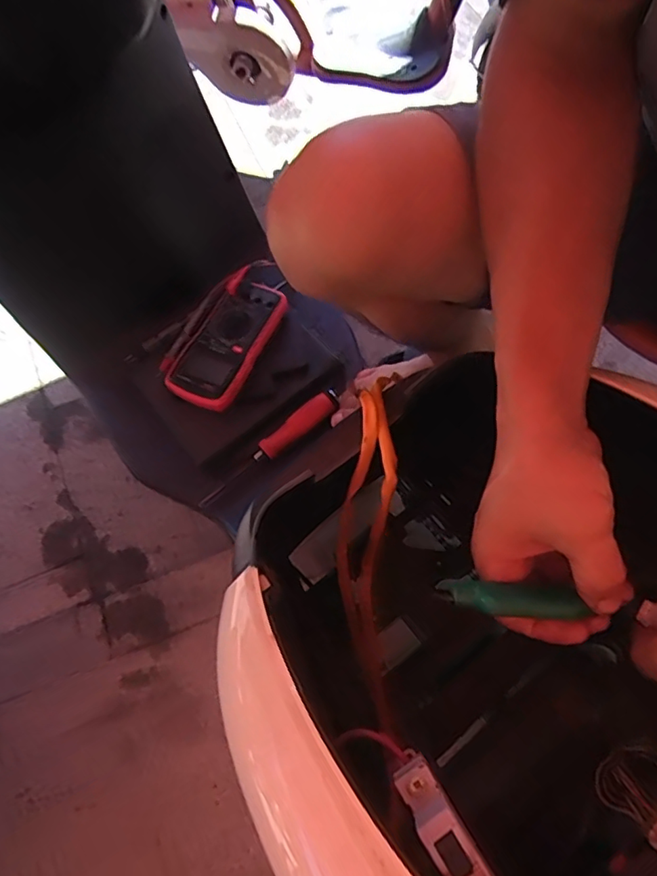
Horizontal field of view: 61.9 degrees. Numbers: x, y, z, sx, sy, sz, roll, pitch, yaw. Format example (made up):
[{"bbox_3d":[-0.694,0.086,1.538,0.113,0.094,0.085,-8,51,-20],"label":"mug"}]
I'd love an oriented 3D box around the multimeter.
[{"bbox_3d":[-0.132,-0.127,0.706,0.107,0.041,0.188,26,73,12],"label":"multimeter"}]

